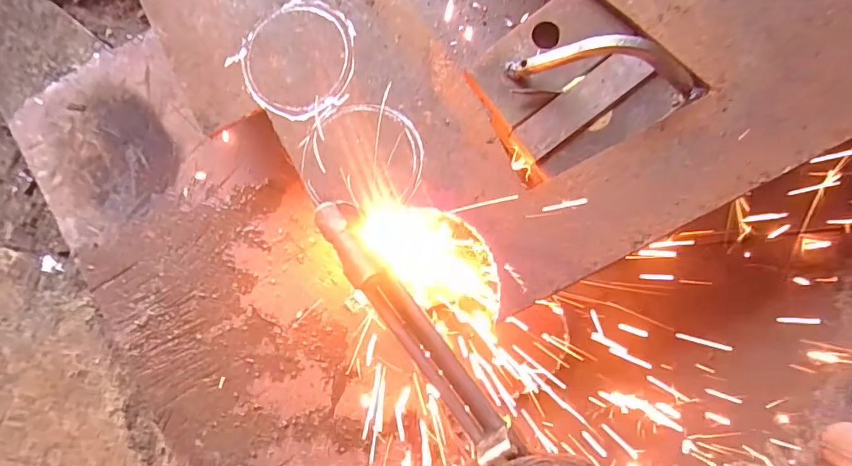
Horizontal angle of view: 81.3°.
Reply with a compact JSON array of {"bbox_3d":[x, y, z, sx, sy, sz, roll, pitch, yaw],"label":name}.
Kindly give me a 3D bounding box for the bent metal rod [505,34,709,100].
[{"bbox_3d":[0.125,-0.114,0.333,0.135,0.040,0.022,14,88,8],"label":"bent metal rod"}]

